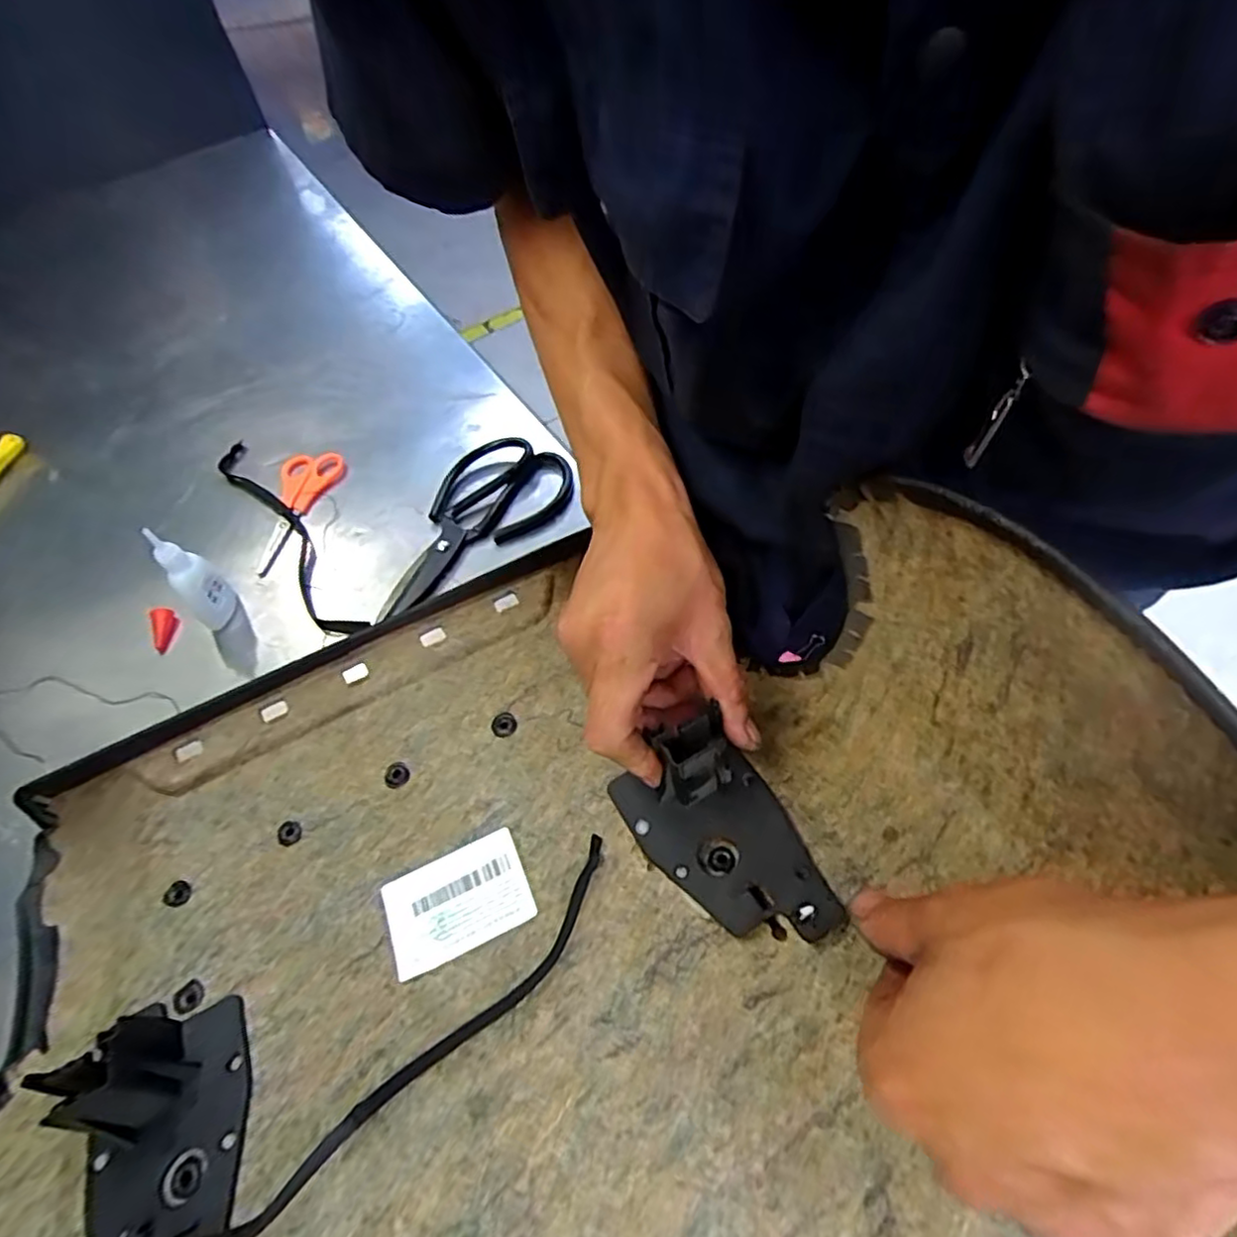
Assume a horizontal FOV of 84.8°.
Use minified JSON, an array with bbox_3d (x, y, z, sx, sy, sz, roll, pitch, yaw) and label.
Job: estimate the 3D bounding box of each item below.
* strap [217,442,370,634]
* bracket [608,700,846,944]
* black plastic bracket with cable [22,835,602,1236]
[{"bbox_3d":[-0.272,-0.070,0.550,0.032,0.011,0.287,-35,59,-17],"label":"strap"},{"bbox_3d":[0.050,0.097,0.310,0.064,0.049,0.107,-23,54,-18],"label":"bracket"},{"bbox_3d":[-0.125,0.160,0.300,0.233,0.035,0.122,-35,58,-26],"label":"black plastic bracket with cable"}]

